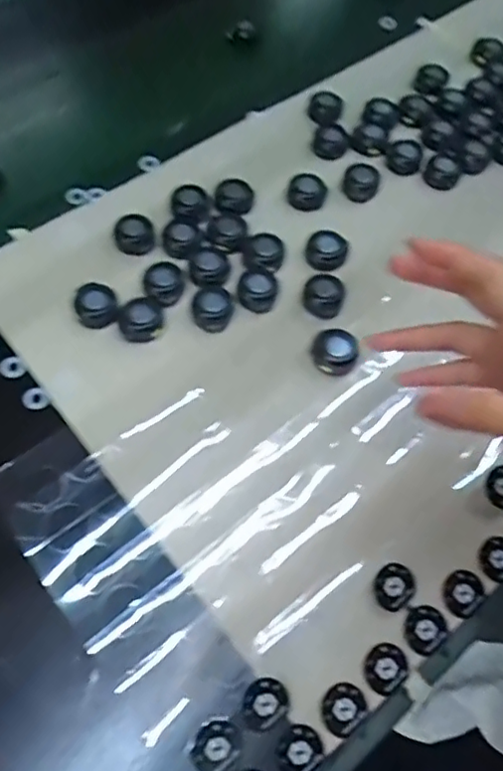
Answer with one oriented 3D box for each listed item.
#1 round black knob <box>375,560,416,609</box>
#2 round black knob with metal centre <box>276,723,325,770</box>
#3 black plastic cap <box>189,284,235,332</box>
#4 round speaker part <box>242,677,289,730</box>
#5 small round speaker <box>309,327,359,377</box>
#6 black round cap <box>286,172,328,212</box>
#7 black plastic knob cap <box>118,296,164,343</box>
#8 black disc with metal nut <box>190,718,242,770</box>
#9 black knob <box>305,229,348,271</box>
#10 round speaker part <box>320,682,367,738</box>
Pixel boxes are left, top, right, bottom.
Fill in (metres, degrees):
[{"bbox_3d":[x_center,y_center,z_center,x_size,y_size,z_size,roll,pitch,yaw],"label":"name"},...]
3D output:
[{"bbox_3d":[0.075,0.106,0.324,0.021,0.010,0.022,1,63,-2],"label":"round black knob"},{"bbox_3d":[0.023,0.175,0.294,0.022,0.005,0.020,1,63,-2],"label":"round black knob with metal centre"},{"bbox_3d":[-0.027,-0.052,0.404,0.028,0.013,0.029,1,63,-2],"label":"black plastic cap"},{"bbox_3d":[0.006,0.153,0.297,0.022,0.008,0.020,1,63,-2],"label":"round speaker part"},{"bbox_3d":[0.053,-0.022,0.393,0.030,0.014,0.029,1,63,-2],"label":"small round speaker"},{"bbox_3d":[0.041,-0.143,0.454,0.028,0.011,0.028,1,63,-2],"label":"black round cap"},{"bbox_3d":[-0.071,-0.044,0.396,0.027,0.011,0.031,9,63,2],"label":"black plastic knob cap"},{"bbox_3d":[-0.016,0.169,0.287,0.020,0.007,0.023,34,66,14],"label":"black disc with metal nut"},{"bbox_3d":[0.052,-0.096,0.429,0.029,0.011,0.027,1,63,-2],"label":"black knob"},{"bbox_3d":[0.045,0.159,0.303,0.021,0.005,0.023,1,63,-2],"label":"round speaker part"}]

